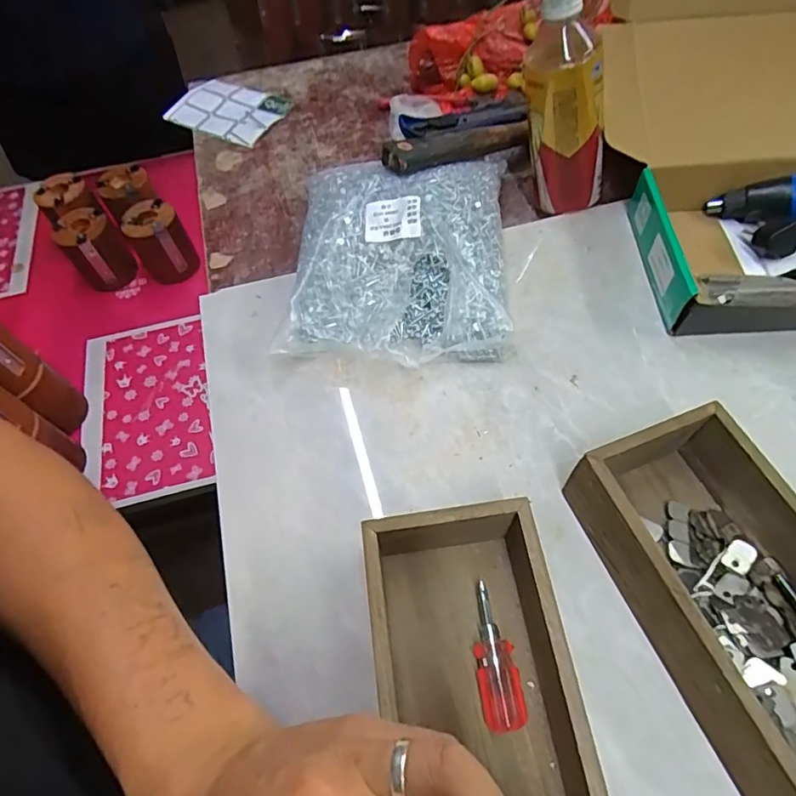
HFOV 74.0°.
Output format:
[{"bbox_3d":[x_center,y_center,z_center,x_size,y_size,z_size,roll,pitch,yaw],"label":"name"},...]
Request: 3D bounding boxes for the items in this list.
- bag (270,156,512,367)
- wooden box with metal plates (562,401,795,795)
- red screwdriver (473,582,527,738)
[{"bbox_3d":[0.004,-0.133,0.468,0.183,0.054,0.232,3,60,4],"label":"bag"},{"bbox_3d":[0.210,0.147,0.294,0.120,0.065,0.279,-20,61,-9],"label":"wooden box with metal plates"},{"bbox_3d":[0.056,0.153,0.314,0.024,0.022,0.076,-7,60,-2],"label":"red screwdriver"}]

